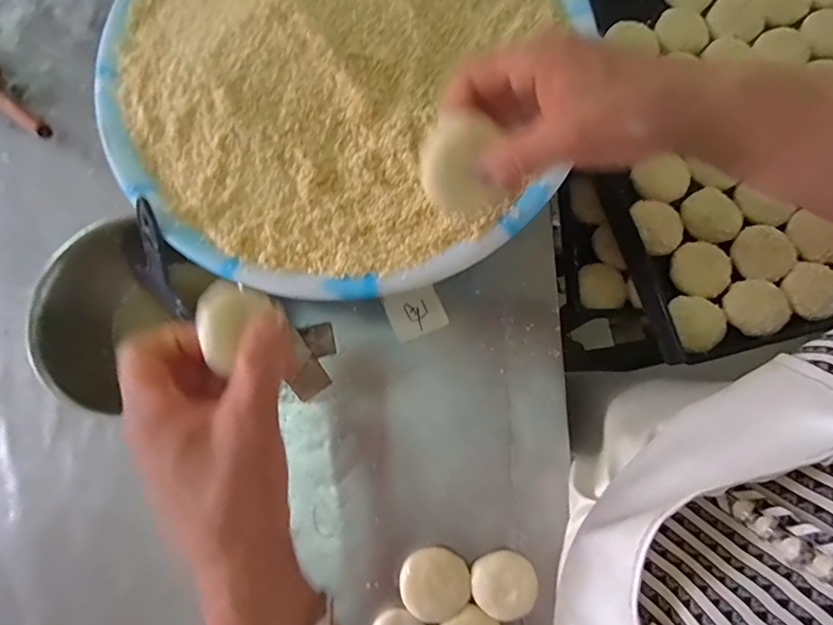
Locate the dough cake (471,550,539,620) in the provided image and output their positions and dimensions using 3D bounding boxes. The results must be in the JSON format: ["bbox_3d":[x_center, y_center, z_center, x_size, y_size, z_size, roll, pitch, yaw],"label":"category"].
[{"bbox_3d":[0.077,0.239,0.427,0.056,0.027,0.051,0,77,-1],"label":"dough cake"}]

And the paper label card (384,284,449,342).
[{"bbox_3d":[-0.001,-0.001,0.492,0.054,0.004,0.049,-22,80,-2],"label":"paper label card"}]

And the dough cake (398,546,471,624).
[{"bbox_3d":[0.016,0.239,0.429,0.058,0.021,0.058,0,77,-1],"label":"dough cake"}]

